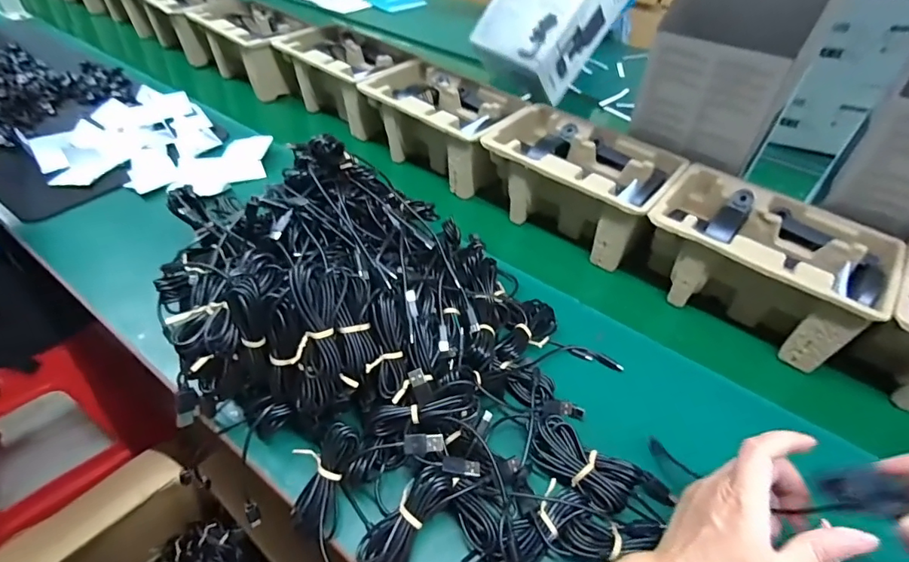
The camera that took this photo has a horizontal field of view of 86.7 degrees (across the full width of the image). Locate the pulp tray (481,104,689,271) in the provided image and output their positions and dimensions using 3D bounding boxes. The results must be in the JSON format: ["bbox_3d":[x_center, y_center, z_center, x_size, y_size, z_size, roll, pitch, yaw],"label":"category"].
[{"bbox_3d":[0.156,-0.127,0.631,0.227,0.102,0.143,30,51,26],"label":"pulp tray"}]

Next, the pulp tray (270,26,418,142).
[{"bbox_3d":[-0.184,-0.348,0.825,0.247,0.093,0.141,35,53,29],"label":"pulp tray"}]

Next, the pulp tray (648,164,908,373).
[{"bbox_3d":[0.331,-0.016,0.536,0.215,0.111,0.146,32,51,27],"label":"pulp tray"}]

